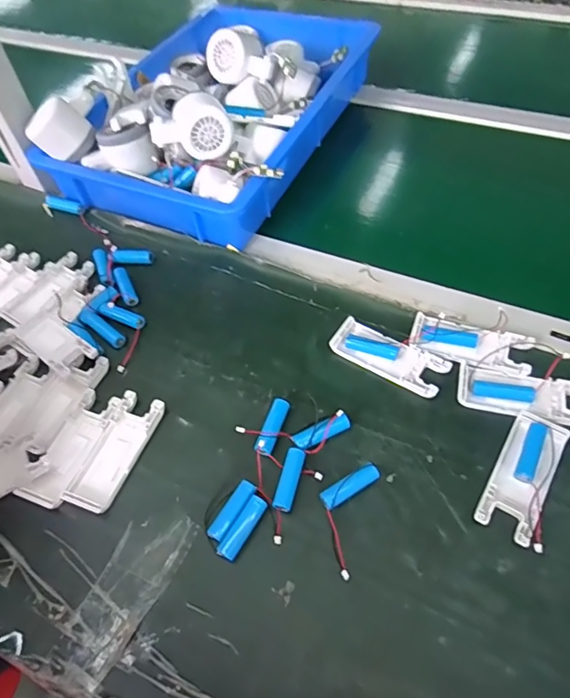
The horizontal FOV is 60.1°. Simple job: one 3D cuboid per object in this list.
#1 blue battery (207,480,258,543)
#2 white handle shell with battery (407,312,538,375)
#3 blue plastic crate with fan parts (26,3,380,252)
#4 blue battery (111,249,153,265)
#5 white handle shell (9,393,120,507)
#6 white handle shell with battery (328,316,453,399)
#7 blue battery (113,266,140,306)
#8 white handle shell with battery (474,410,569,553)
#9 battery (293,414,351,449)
[{"bbox_3d":[-0.041,0.128,0.388,0.014,0.012,0.049,27,62,21],"label":"blue battery"},{"bbox_3d":[0.170,-0.007,0.450,0.105,0.020,0.040,15,58,15],"label":"white handle shell with battery"},{"bbox_3d":[-0.081,-0.320,0.633,0.276,0.122,0.399,18,59,17],"label":"blue plastic crate with fan parts"},{"bbox_3d":[-0.166,-0.101,0.544,0.045,0.013,0.013,-5,49,-35],"label":"blue battery"},{"bbox_3d":[-0.186,0.085,0.431,0.038,0.009,0.105,15,59,15],"label":"white handle shell"},{"bbox_3d":[0.096,0.006,0.458,0.106,0.012,0.043,27,62,22],"label":"white handle shell with battery"},{"bbox_3d":[-0.173,-0.068,0.535,0.015,0.012,0.049,-23,72,-10],"label":"blue battery"},{"bbox_3d":[0.189,0.098,0.387,0.043,0.013,0.107,25,62,21],"label":"white handle shell with battery"},{"bbox_3d":[0.032,0.071,0.419,0.050,0.016,0.015,-24,57,-11],"label":"battery"}]

